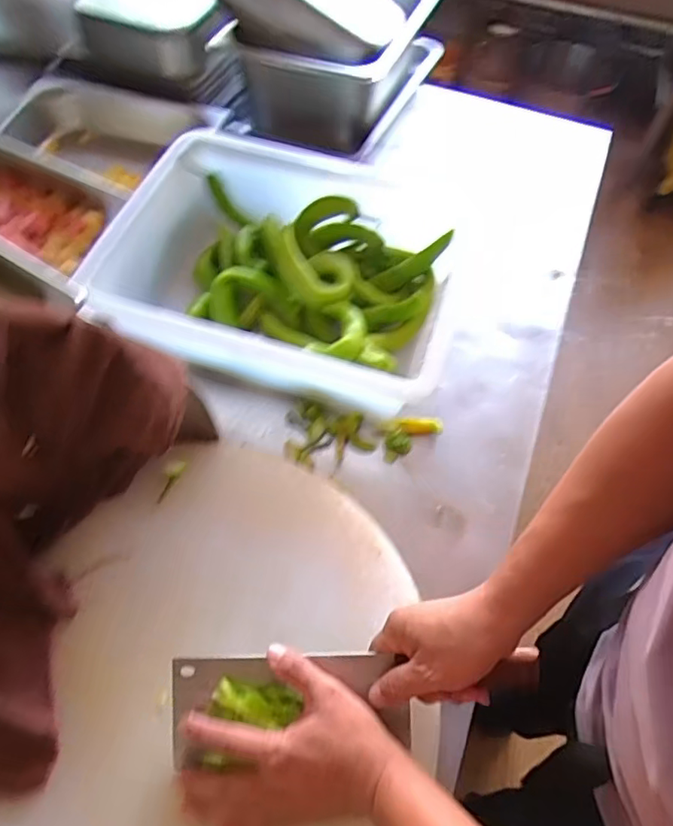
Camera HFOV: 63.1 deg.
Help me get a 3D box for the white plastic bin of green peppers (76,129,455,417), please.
[{"bbox_3d":[-0.056,-0.163,0.670,0.396,0.136,0.323,11,61,4],"label":"white plastic bin of green peppers"}]

